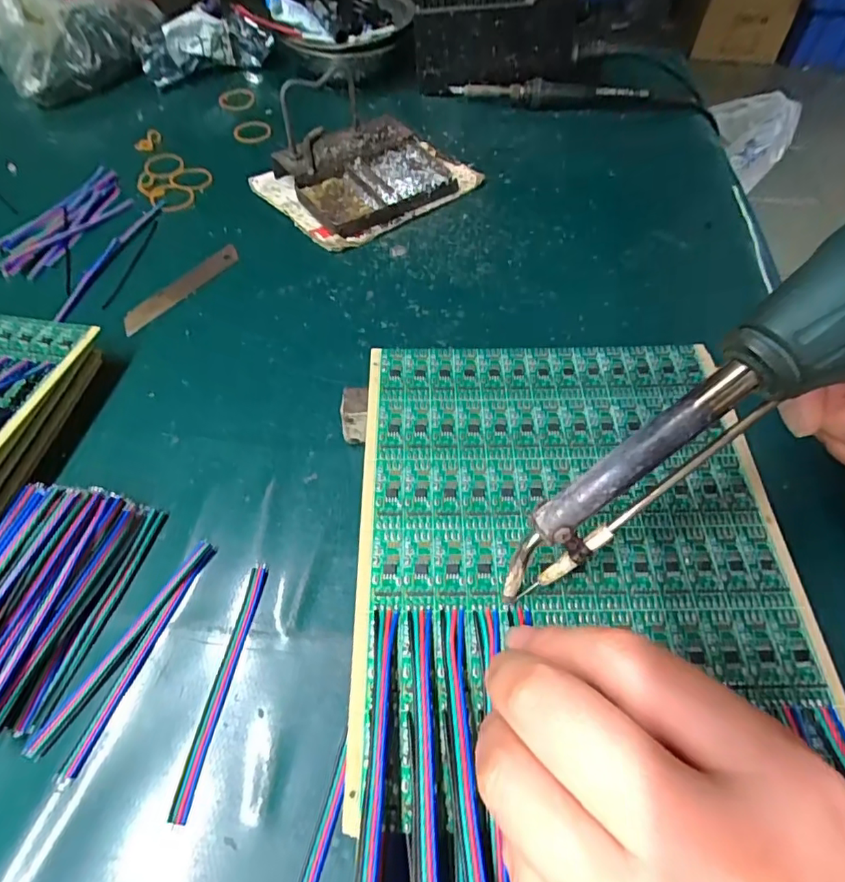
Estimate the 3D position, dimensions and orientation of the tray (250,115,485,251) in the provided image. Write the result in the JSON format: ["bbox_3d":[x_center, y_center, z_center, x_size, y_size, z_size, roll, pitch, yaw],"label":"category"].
[{"bbox_3d":[-0.040,-0.211,0.408,0.146,0.027,0.110,-34,63,-22],"label":"tray"}]

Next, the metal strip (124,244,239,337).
[{"bbox_3d":[-0.161,-0.104,0.353,0.017,0.004,0.098,33,59,9],"label":"metal strip"}]

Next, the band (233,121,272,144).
[{"bbox_3d":[-0.152,-0.276,0.467,0.032,0.004,0.038,-7,56,-7],"label":"band"}]

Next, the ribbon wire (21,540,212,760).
[{"bbox_3d":[-0.124,0.083,0.220,0.008,0.004,0.096,25,58,15],"label":"ribbon wire"}]

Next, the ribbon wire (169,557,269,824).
[{"bbox_3d":[-0.081,0.096,0.212,0.007,0.004,0.095,8,56,4],"label":"ribbon wire"}]

